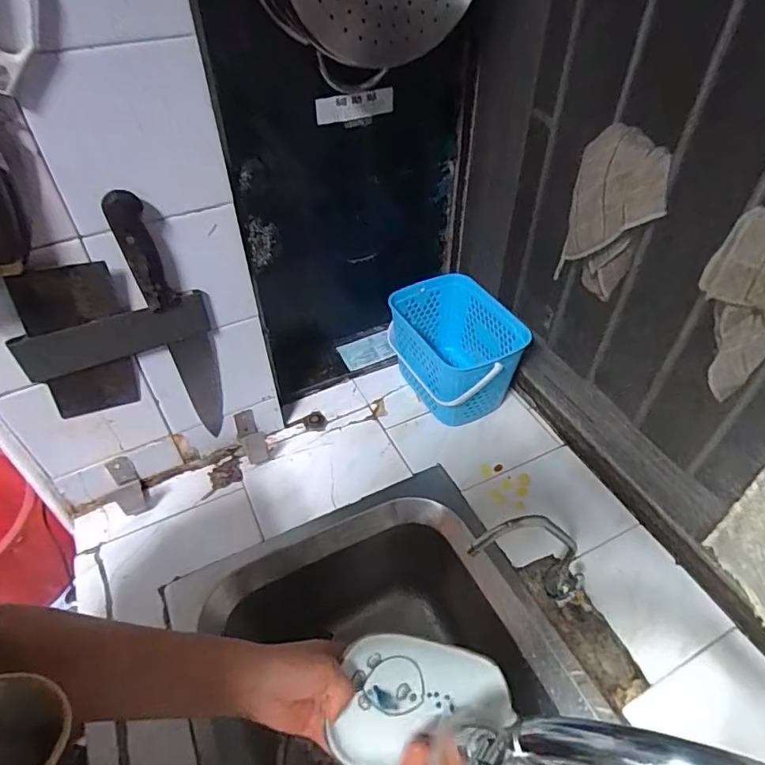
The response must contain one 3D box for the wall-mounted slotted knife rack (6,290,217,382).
[{"bbox_3d":[-0.288,-0.050,0.580,0.201,0.059,0.016,-23,49,-19],"label":"wall-mounted slotted knife rack"}]

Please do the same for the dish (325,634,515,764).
[{"bbox_3d":[0.039,0.285,0.460,0.155,0.016,0.105,14,71,-10],"label":"dish"}]

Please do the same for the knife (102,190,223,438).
[{"bbox_3d":[-0.232,-0.058,0.611,0.053,0.340,0.020,-19,48,-16],"label":"knife"}]

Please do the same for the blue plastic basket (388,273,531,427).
[{"bbox_3d":[0.112,-0.045,0.815,0.145,0.152,0.198,-22,49,-19],"label":"blue plastic basket"}]

